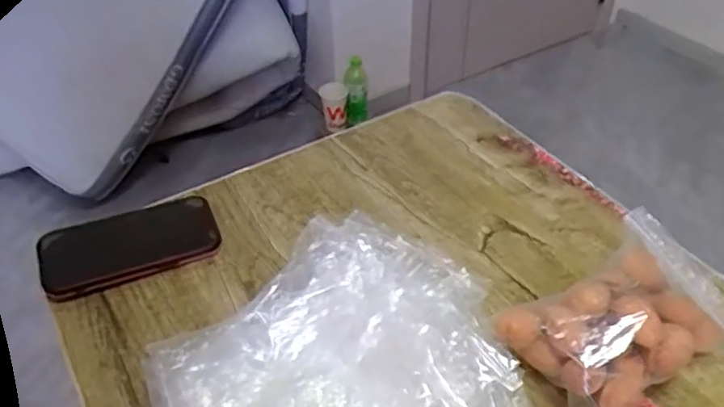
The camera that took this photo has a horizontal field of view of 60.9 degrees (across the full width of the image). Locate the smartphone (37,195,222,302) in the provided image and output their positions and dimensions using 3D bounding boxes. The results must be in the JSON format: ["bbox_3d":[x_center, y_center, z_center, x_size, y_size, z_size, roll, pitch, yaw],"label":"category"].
[{"bbox_3d":[-0.227,0.038,0.606,0.162,0.016,0.087,-17,53,-20],"label":"smartphone"}]

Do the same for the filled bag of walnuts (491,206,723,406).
[{"bbox_3d":[0.221,0.100,0.507,0.187,0.068,0.131,-28,49,-25],"label":"filled bag of walnuts"}]

